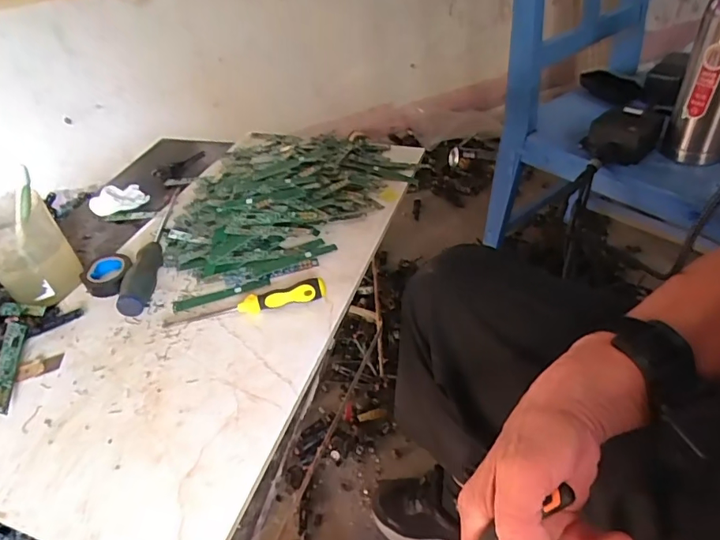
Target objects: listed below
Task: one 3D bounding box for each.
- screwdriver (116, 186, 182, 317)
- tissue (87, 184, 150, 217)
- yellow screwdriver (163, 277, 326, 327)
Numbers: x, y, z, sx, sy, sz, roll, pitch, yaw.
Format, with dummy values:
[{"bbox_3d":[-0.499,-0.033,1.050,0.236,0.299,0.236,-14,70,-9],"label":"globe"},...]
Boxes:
[{"bbox_3d":[-0.239,-0.041,0.583,0.027,0.031,0.258,-7,40,-1],"label":"screwdriver"},{"bbox_3d":[-0.339,-0.104,0.684,0.074,0.023,0.053,-22,43,-18],"label":"tissue"},{"bbox_3d":[-0.111,0.032,0.480,0.155,0.027,0.017,-11,40,-5],"label":"yellow screwdriver"}]

